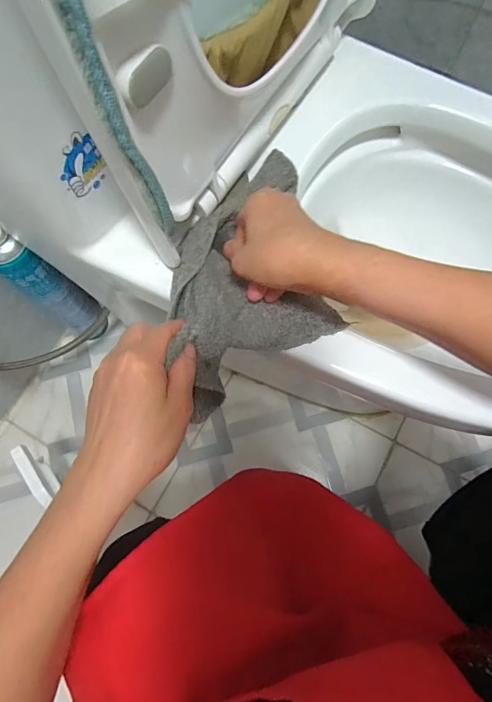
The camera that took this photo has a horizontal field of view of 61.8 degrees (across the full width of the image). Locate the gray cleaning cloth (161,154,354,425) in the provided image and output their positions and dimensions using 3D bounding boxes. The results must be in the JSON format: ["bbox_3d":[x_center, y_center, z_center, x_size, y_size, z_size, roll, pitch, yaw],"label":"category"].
[{"bbox_3d":[0.001,-0.063,0.356,0.134,0.043,0.202,-15,72,-3],"label":"gray cleaning cloth"}]

